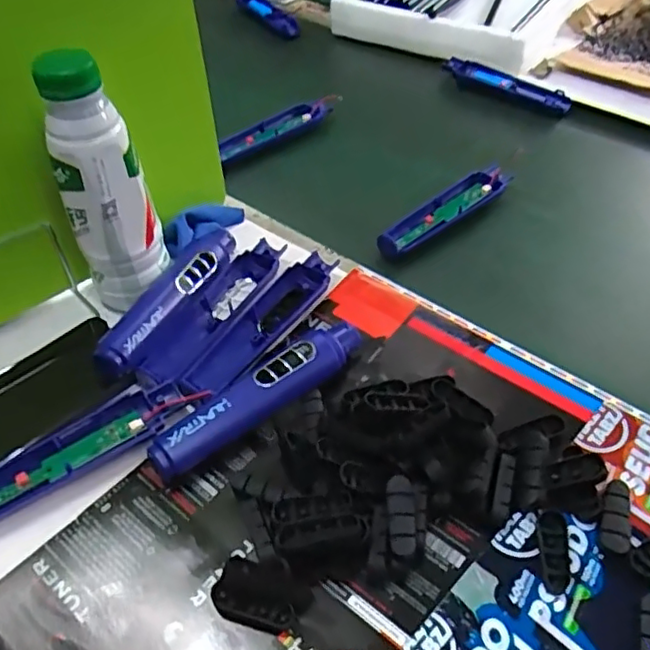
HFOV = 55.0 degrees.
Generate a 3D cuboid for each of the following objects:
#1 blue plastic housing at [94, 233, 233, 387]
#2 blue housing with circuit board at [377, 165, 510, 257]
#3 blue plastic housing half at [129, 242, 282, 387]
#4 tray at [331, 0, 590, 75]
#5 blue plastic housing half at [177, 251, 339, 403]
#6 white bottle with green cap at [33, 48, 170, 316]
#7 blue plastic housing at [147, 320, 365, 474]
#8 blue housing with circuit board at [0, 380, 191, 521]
[{"bbox_3d":[-0.119,-0.029,0.501,0.030,0.023,0.176,17,49,16],"label":"blue plastic housing"},{"bbox_3d":[0.114,-0.108,0.608,0.169,0.026,0.032,-31,54,-26],"label":"blue housing with circuit board"},{"bbox_3d":[-0.088,-0.010,0.504,0.044,0.020,0.164,22,51,20],"label":"blue plastic housing half"},{"bbox_3d":[0.230,-0.508,0.946,0.313,0.047,0.407,25,52,23],"label":"tray"},{"bbox_3d":[-0.050,0.000,0.493,0.039,0.020,0.164,27,52,24],"label":"blue plastic housing half"},{"bbox_3d":[-0.159,-0.099,0.455,0.051,0.182,0.049,13,48,13],"label":"white bottle with green cap"},{"bbox_3d":[-0.041,0.045,0.439,0.032,0.022,0.175,35,56,29],"label":"blue plastic housing"},{"bbox_3d":[-0.175,0.089,0.415,0.173,0.017,0.042,-29,53,-24],"label":"blue housing with circuit board"}]

